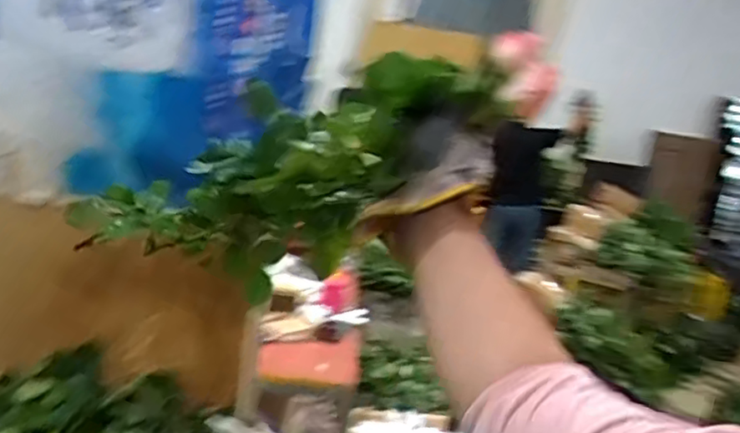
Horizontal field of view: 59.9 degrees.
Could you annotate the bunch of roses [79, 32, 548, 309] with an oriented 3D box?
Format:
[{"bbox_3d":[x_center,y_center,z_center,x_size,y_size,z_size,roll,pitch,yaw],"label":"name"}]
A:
[{"bbox_3d":[-0.051,-0.051,0.682,0.479,0.188,0.219,-21,-3,25],"label":"bunch of roses"}]

